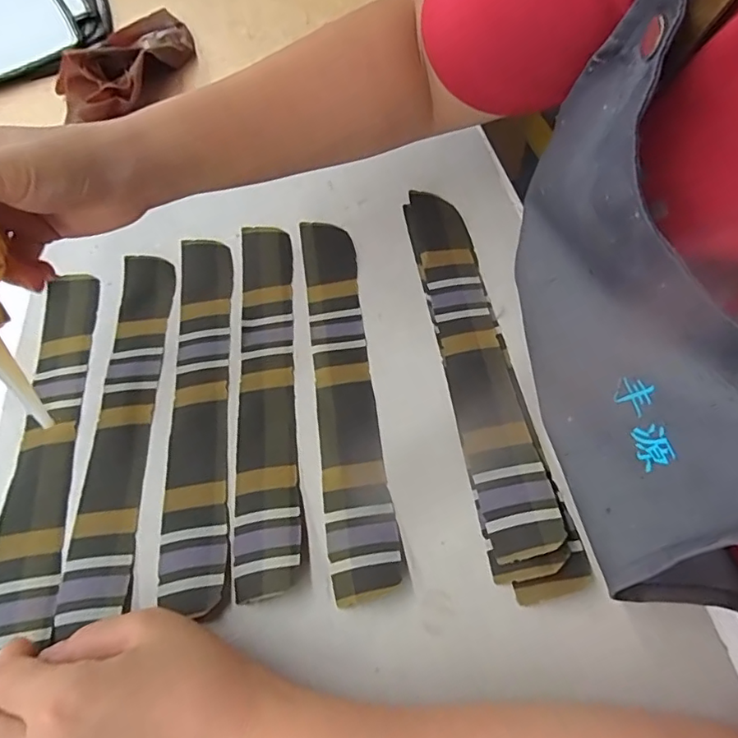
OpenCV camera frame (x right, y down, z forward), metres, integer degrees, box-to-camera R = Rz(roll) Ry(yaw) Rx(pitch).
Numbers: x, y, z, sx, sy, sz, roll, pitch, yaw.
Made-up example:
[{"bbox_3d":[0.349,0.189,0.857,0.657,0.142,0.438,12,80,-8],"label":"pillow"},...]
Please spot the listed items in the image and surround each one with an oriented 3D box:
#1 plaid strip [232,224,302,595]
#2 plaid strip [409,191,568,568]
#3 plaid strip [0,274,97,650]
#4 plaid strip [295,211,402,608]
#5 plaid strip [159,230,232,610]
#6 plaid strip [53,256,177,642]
[{"bbox_3d":[-0.065,0.004,0.329,0.036,0.009,0.258,-7,58,0],"label":"plaid strip"},{"bbox_3d":[0.063,-0.016,0.324,0.036,0.015,0.255,-8,58,-1],"label":"plaid strip"},{"bbox_3d":[-0.198,0.036,0.325,0.036,0.010,0.244,-11,57,-2],"label":"plaid strip"},{"bbox_3d":[-0.016,0.005,0.324,0.036,0.010,0.255,-8,58,-1],"label":"plaid strip"},{"bbox_3d":[-0.106,0.013,0.329,0.035,0.009,0.256,-9,58,-1],"label":"plaid strip"},{"bbox_3d":[-0.151,0.025,0.327,0.037,0.007,0.242,-5,58,0],"label":"plaid strip"}]

